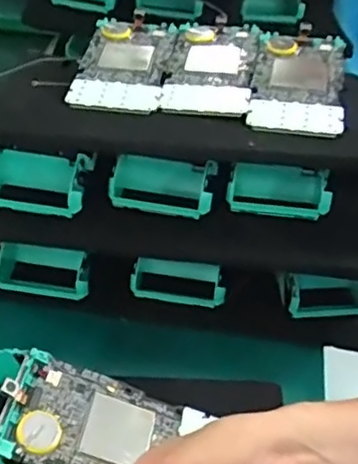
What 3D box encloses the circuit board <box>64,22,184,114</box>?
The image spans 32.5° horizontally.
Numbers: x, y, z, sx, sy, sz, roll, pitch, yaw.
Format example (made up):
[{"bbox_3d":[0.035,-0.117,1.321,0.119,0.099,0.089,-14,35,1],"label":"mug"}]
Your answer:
[{"bbox_3d":[-0.040,-0.130,0.474,0.071,0.006,0.133,8,43,4],"label":"circuit board"}]

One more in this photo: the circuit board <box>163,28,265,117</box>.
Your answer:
[{"bbox_3d":[0.027,-0.129,0.475,0.063,0.007,0.128,9,43,5],"label":"circuit board"}]

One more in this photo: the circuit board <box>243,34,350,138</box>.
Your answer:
[{"bbox_3d":[0.091,-0.114,0.460,0.065,0.010,0.127,11,43,7],"label":"circuit board"}]

